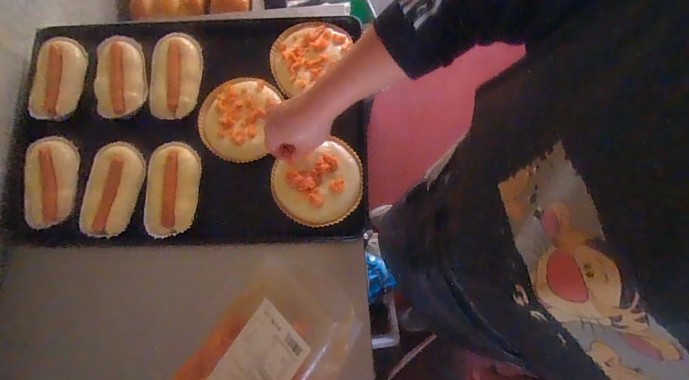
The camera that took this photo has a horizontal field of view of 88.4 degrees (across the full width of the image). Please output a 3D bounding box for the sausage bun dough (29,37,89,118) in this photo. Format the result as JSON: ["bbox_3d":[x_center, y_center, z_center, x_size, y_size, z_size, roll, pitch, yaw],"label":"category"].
[{"bbox_3d":[-0.501,-0.198,0.632,0.058,0.037,0.153,2,78,2],"label":"sausage bun dough"}]

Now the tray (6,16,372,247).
[{"bbox_3d":[-0.263,-0.110,0.610,0.594,0.038,0.418,1,78,2],"label":"tray"}]

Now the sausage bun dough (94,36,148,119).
[{"bbox_3d":[-0.394,-0.199,0.624,0.088,0.026,0.140,-7,78,0],"label":"sausage bun dough"}]

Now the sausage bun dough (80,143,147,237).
[{"bbox_3d":[-0.375,-0.004,0.579,0.071,0.031,0.156,3,78,2],"label":"sausage bun dough"}]

